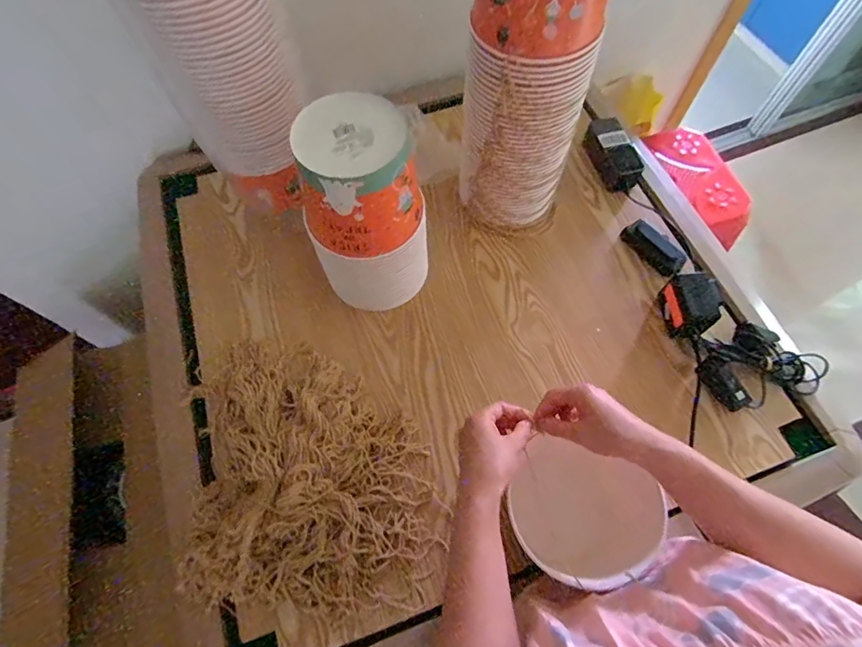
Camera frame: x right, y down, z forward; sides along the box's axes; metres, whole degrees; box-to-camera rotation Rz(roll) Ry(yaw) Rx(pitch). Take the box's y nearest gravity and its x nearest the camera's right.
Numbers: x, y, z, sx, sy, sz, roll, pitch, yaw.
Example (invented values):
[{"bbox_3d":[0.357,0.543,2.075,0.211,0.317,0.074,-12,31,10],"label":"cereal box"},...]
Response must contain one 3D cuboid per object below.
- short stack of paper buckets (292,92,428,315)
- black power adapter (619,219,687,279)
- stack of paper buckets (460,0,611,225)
[{"bbox_3d":[-0.081,-0.147,0.628,0.151,0.279,0.145,-7,66,-3],"label":"short stack of paper buckets"},{"bbox_3d":[0.370,-0.126,0.753,0.049,0.026,0.110,-30,69,-12],"label":"black power adapter"},{"bbox_3d":[0.130,-0.333,0.627,0.158,0.439,0.174,7,66,4],"label":"stack of paper buckets"}]

